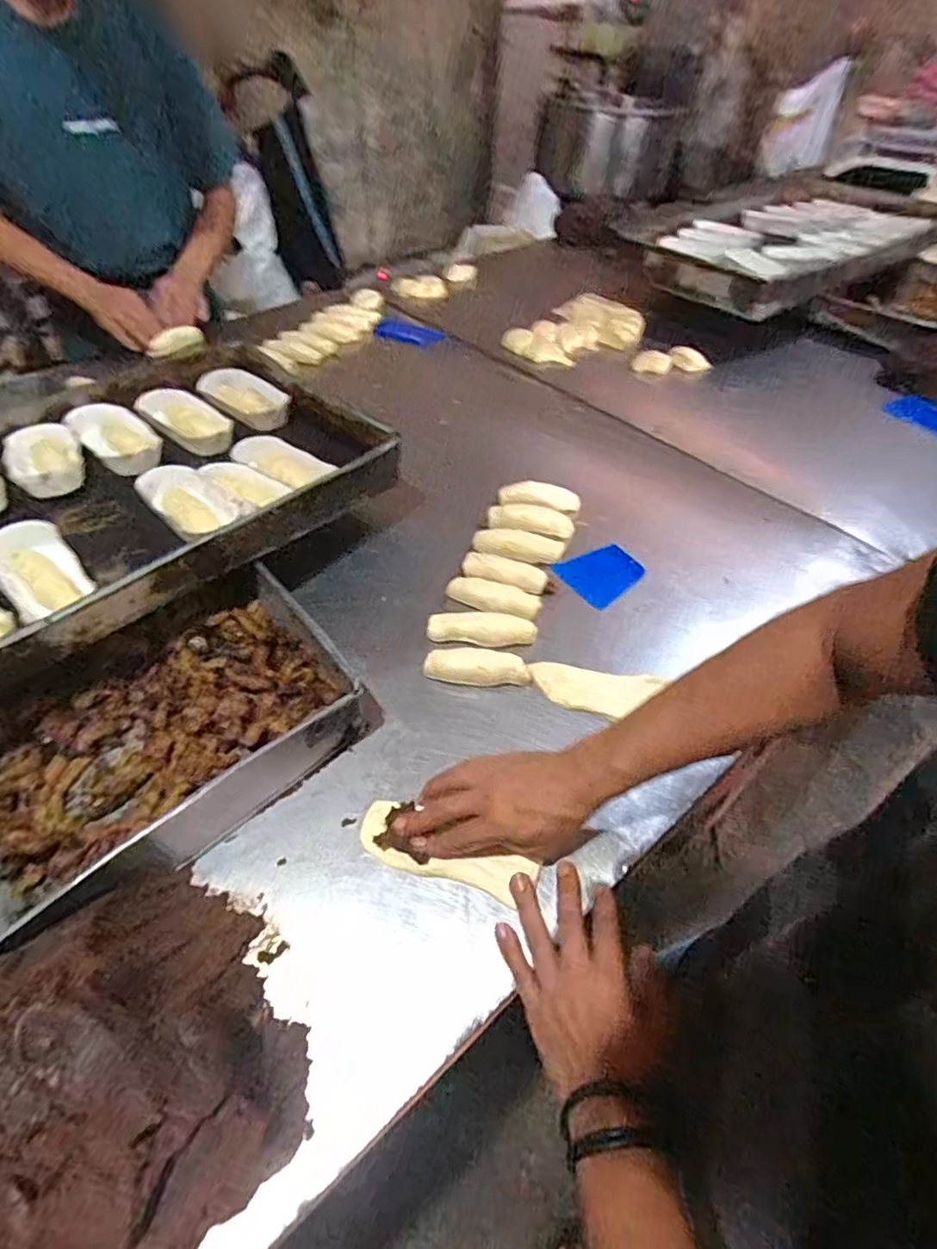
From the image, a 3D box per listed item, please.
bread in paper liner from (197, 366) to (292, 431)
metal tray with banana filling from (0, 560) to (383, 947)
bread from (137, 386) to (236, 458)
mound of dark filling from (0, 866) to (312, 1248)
[{"bbox_3d":[-0.307,-0.313,0.801,0.138,0.034,0.073,34,57,25],"label":"bread in paper liner"},{"bbox_3d":[-0.296,0.100,0.504,0.375,0.061,0.234,-34,58,-26],"label":"metal tray with banana filling"},{"bbox_3d":[-0.363,-0.266,0.758,0.154,0.031,0.072,32,56,24],"label":"bread"},{"bbox_3d":[-0.239,0.267,0.327,0.247,0.128,0.207,-35,58,-26],"label":"mound of dark filling"}]

